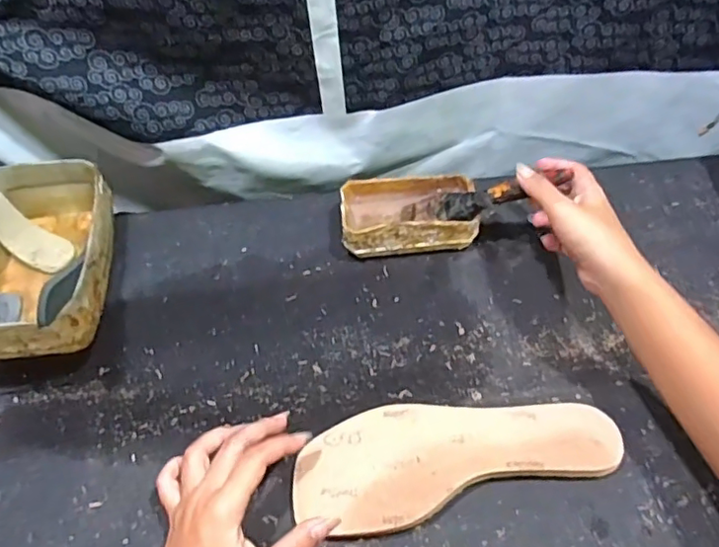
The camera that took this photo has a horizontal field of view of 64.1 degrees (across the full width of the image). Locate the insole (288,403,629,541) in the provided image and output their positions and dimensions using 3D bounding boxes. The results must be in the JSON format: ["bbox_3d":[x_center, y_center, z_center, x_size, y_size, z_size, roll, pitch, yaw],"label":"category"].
[{"bbox_3d":[0.071,0.133,0.423,0.237,0.014,0.085,-9,58,-3],"label":"insole"}]

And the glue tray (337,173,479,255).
[{"bbox_3d":[0.048,-0.057,0.538,0.128,0.037,0.071,-5,55,-1],"label":"glue tray"}]

